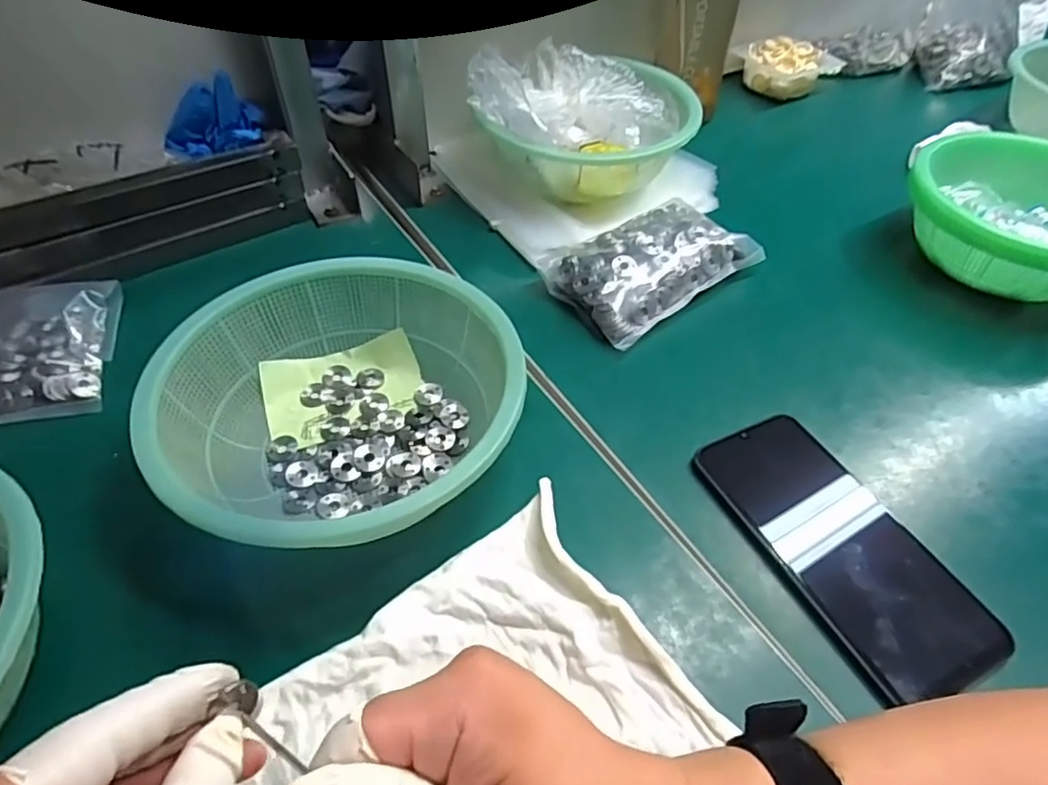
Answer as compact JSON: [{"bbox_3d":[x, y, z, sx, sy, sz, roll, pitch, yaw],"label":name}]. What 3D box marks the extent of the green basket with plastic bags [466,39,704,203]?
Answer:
[{"bbox_3d":[0.053,-0.230,0.527,0.179,0.090,0.165,11,50,7],"label":"green basket with plastic bags"}]

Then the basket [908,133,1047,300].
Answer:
[{"bbox_3d":[0.359,-0.121,0.456,0.148,0.074,0.150,-29,56,-24],"label":"basket"}]

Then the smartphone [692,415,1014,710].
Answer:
[{"bbox_3d":[0.160,0.075,0.318,0.074,0.014,0.151,-19,53,-17],"label":"smartphone"}]

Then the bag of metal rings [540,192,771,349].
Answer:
[{"bbox_3d":[0.091,-0.097,0.455,0.140,0.031,0.093,-31,57,-25],"label":"bag of metal rings"}]

